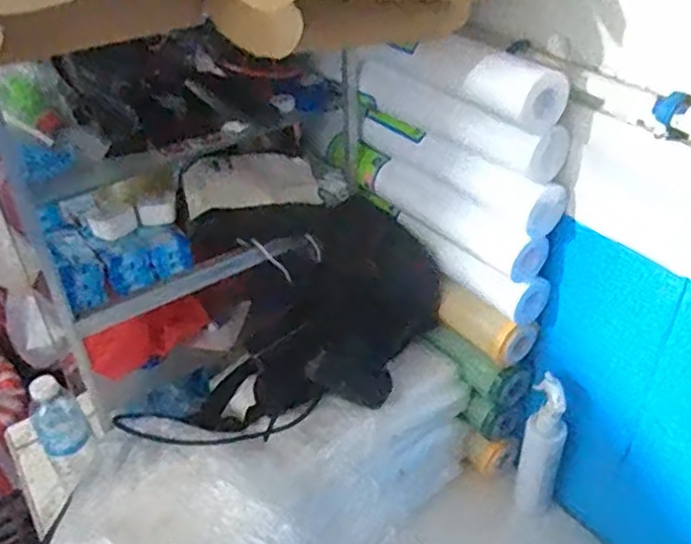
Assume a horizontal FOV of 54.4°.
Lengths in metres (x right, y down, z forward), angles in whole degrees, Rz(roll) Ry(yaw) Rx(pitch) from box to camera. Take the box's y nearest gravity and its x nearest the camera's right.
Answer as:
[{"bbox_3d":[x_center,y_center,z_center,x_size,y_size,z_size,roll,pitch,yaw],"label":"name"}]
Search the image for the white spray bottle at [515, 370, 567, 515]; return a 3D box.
[{"bbox_3d":[0.251,0.223,0.858,0.052,0.208,0.048,16,41,22],"label":"white spray bottle"}]

